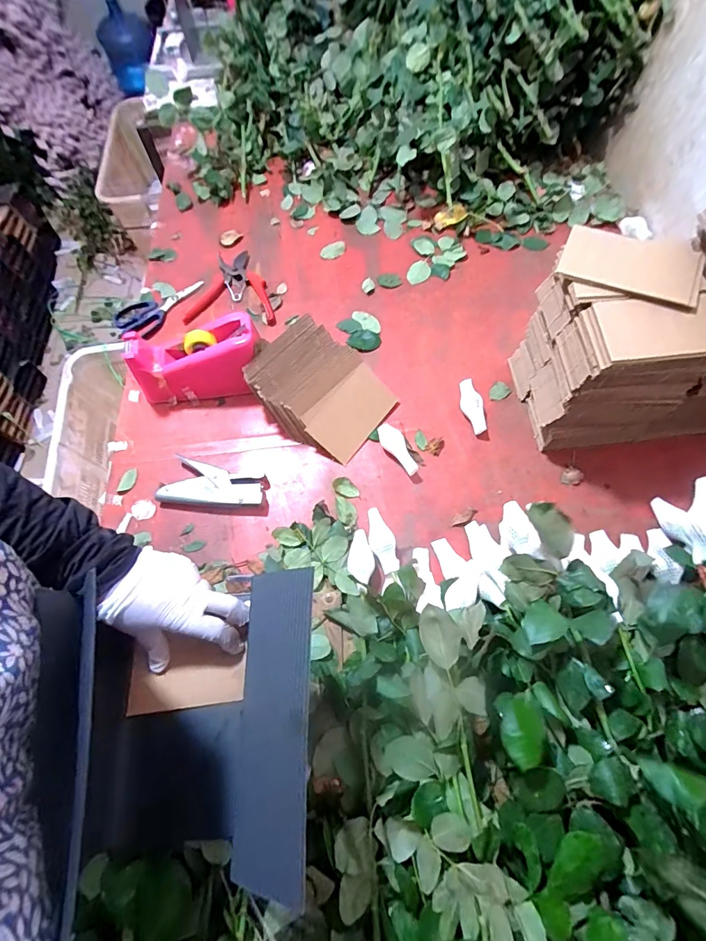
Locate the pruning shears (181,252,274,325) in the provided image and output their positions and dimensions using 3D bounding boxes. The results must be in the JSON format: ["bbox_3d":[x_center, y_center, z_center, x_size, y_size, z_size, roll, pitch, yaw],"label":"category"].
[{"bbox_3d":[-0.225,-0.346,0.788,0.166,0.044,0.162,1,71,2],"label":"pruning shears"}]

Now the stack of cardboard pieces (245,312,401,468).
[{"bbox_3d":[-0.049,-0.125,0.629,0.195,0.087,0.157,38,76,13],"label":"stack of cardboard pieces"}]

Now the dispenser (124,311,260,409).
[{"bbox_3d":[-0.241,-0.167,0.646,0.196,0.104,0.083,-11,71,-2],"label":"dispenser"}]

